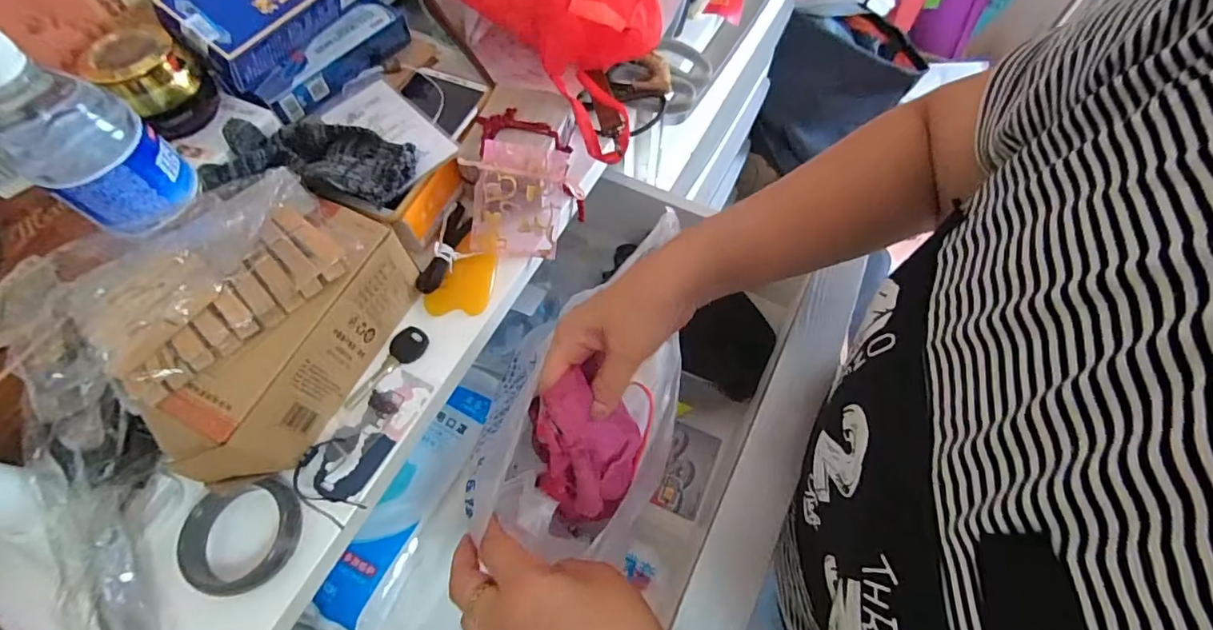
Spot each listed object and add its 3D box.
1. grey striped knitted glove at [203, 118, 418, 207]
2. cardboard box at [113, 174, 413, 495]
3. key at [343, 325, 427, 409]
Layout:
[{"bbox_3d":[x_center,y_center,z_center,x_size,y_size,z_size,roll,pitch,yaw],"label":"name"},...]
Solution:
[{"bbox_3d":[-0.209,-0.115,0.386,0.127,0.035,0.072,-4,63,0],"label":"grey striped knitted glove"},{"bbox_3d":[-0.220,0.010,0.355,0.080,0.093,0.182,24,67,13],"label":"cardboard box"},{"bbox_3d":[-0.163,0.041,0.398,0.026,0.004,0.074,25,67,13],"label":"key"}]

